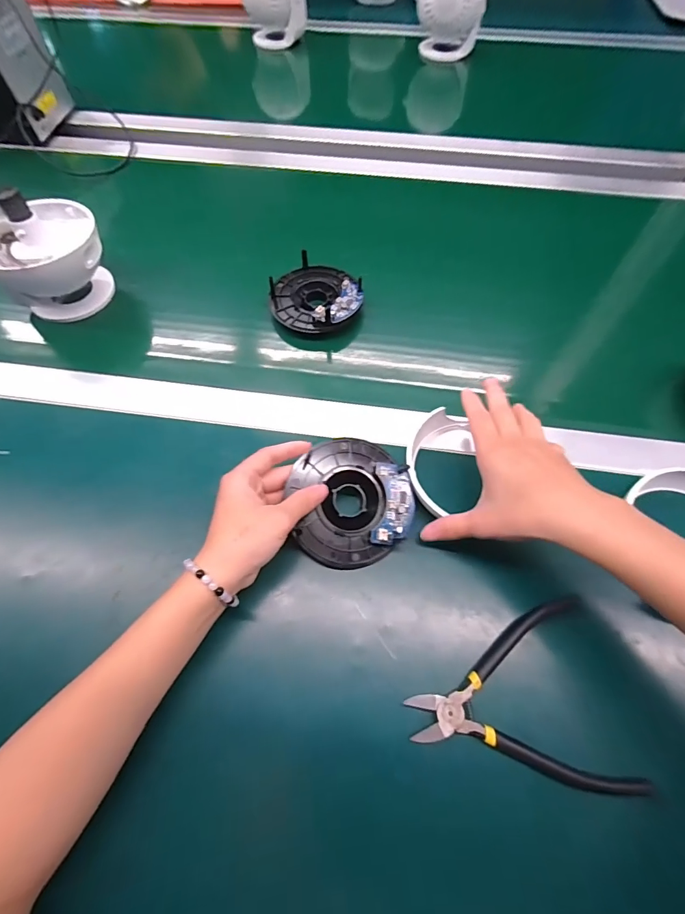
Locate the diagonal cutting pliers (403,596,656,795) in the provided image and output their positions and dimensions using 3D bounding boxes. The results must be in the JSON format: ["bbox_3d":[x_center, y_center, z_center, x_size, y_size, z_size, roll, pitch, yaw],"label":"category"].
[{"bbox_3d":[0.115,0.166,0.275,0.136,0.012,0.113,-6,62,-5],"label":"diagonal cutting pliers"}]

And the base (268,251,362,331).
[{"bbox_3d":[-0.028,-0.181,0.444,0.099,0.026,0.090,1,61,-1],"label":"base"}]

